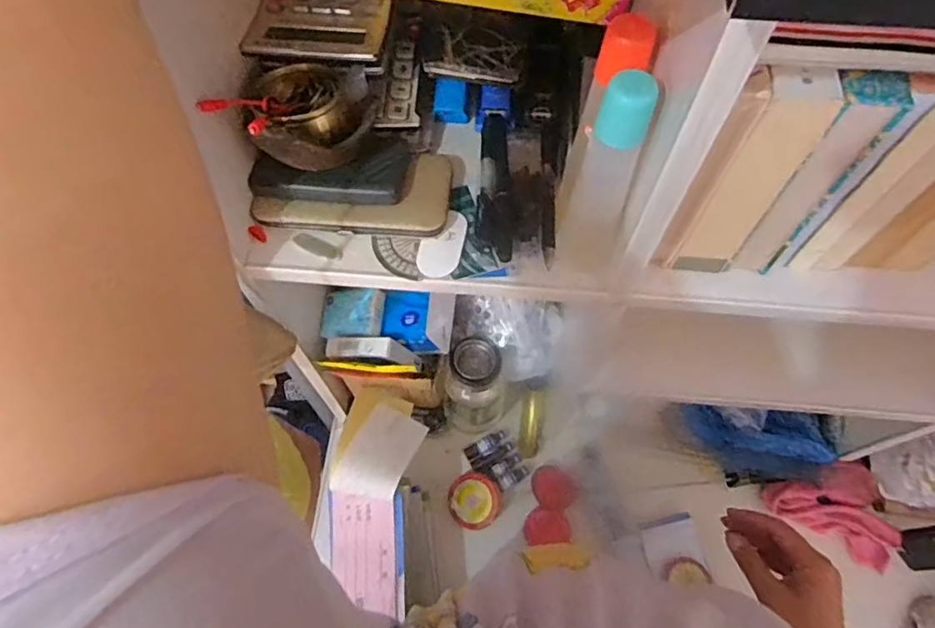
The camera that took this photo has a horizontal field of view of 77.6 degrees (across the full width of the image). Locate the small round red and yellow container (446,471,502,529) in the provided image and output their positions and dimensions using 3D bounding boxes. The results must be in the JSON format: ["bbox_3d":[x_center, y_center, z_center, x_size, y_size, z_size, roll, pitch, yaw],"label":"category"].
[{"bbox_3d":[0.010,0.258,0.811,0.073,0.030,0.073,-8,52,10],"label":"small round red and yellow container"}]

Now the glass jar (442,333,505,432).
[{"bbox_3d":[0.009,0.108,0.804,0.085,0.204,0.075,-25,67,-11],"label":"glass jar"}]

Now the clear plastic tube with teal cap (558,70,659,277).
[{"bbox_3d":[0.093,-0.089,0.390,0.038,0.166,0.029,9,65,5],"label":"clear plastic tube with teal cap"}]

